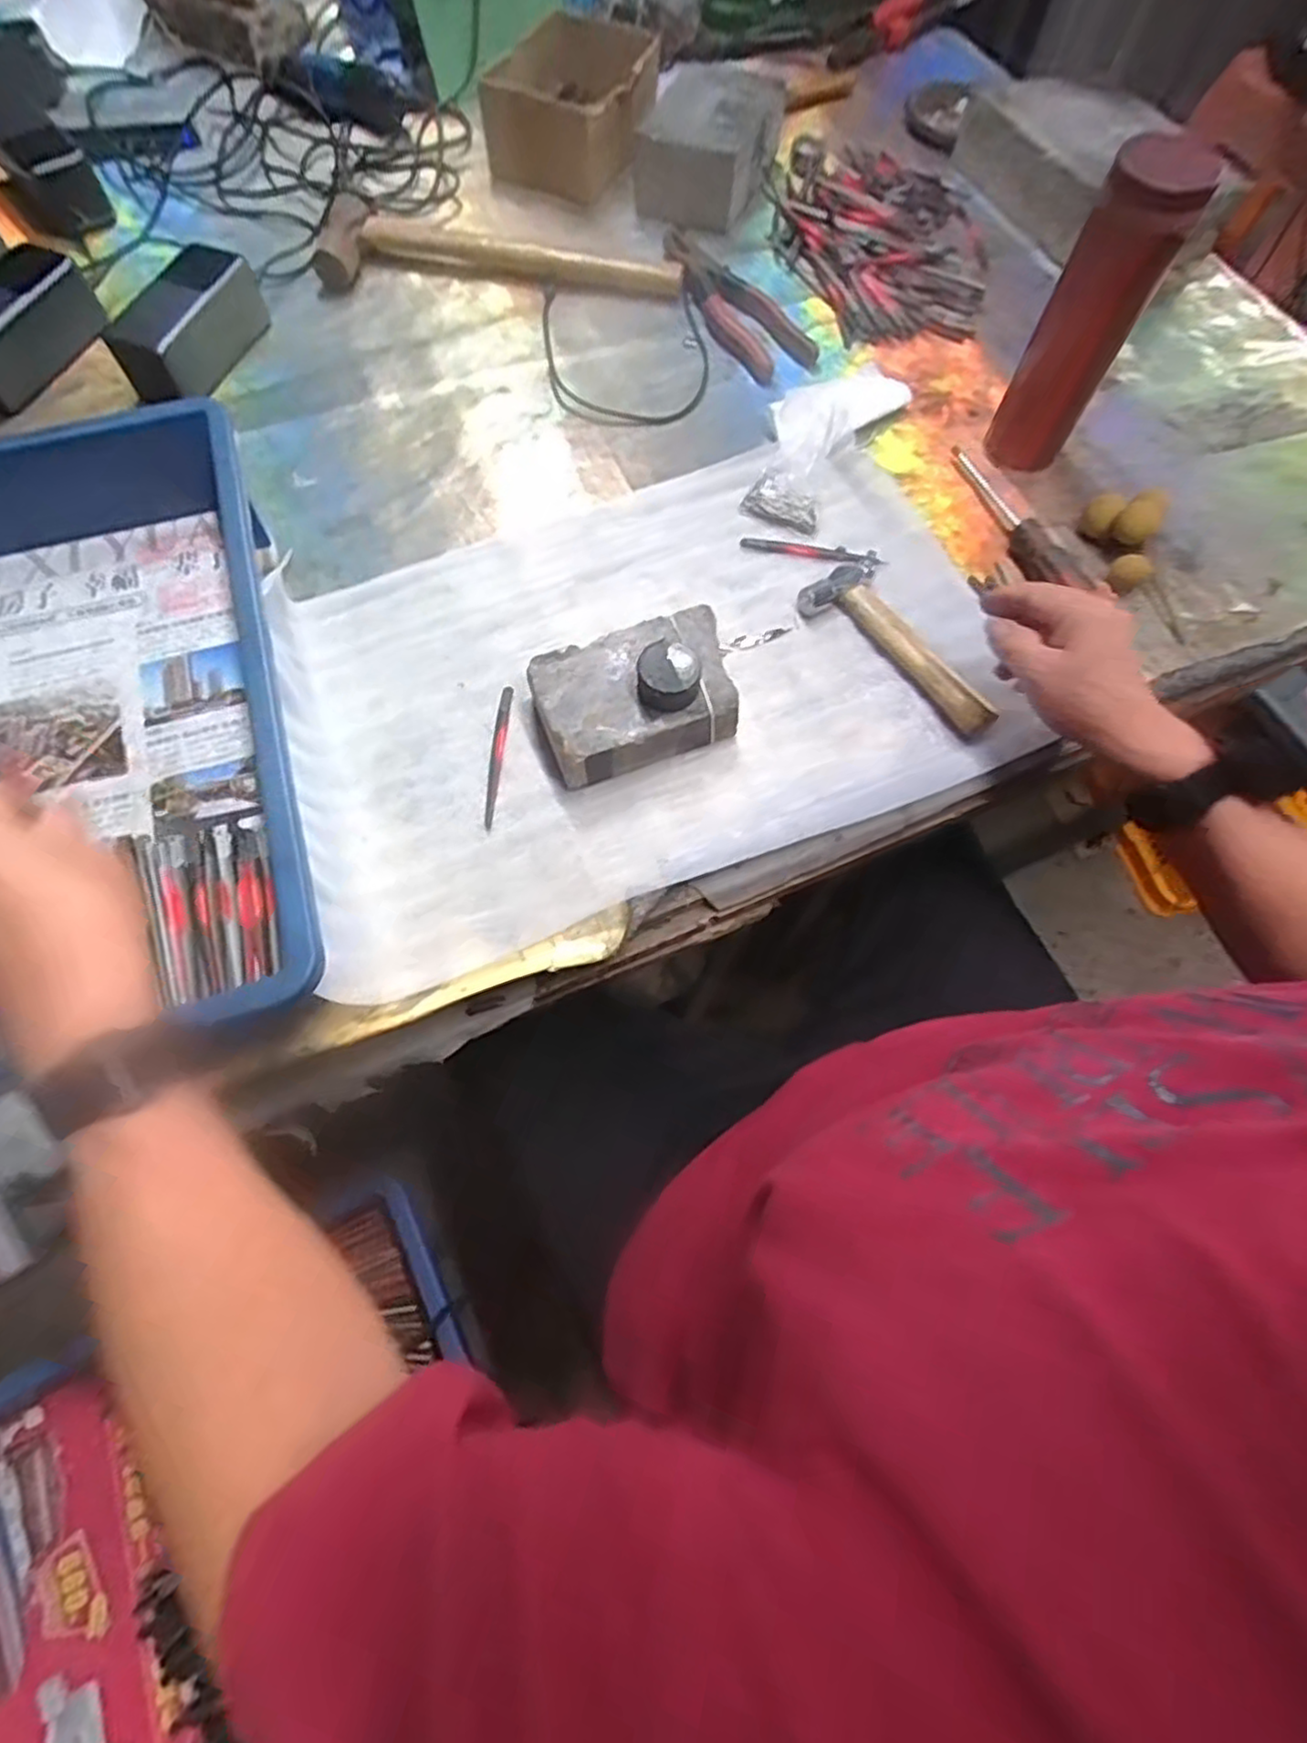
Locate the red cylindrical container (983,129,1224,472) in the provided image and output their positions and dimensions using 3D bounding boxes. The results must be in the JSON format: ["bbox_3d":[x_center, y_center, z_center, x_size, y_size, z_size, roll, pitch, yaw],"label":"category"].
[{"bbox_3d":[0.300,-0.380,0.499,0.056,0.194,0.067,30,70,11],"label":"red cylindrical container"}]

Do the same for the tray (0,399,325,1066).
[{"bbox_3d":[-0.366,-0.081,0.429,0.296,0.076,0.416,-16,69,-7],"label":"tray"}]

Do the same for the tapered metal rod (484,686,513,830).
[{"bbox_3d":[-0.103,-0.076,0.471,0.010,0.005,0.102,3,68,1],"label":"tapered metal rod"}]

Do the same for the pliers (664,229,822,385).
[{"bbox_3d":[0.069,-0.521,0.658,0.063,0.024,0.208,-27,70,-11],"label":"pliers"}]

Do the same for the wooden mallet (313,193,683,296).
[{"bbox_3d":[-0.138,-0.536,0.632,0.318,0.031,0.072,6,68,2],"label":"wooden mallet"}]

